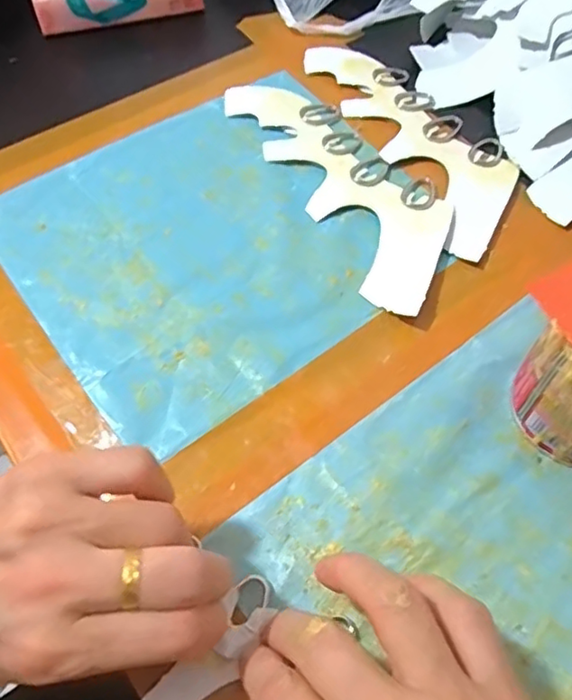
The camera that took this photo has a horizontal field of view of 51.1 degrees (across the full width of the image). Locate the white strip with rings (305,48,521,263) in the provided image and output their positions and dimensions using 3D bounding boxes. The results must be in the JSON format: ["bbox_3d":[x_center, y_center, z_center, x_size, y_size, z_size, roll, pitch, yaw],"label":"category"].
[{"bbox_3d":[0.092,-0.151,0.417,0.078,0.007,0.215,-24,62,-13],"label":"white strip with rings"}]

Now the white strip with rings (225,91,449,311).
[{"bbox_3d":[0.038,-0.116,0.392,0.082,0.011,0.221,-28,63,-15],"label":"white strip with rings"}]

